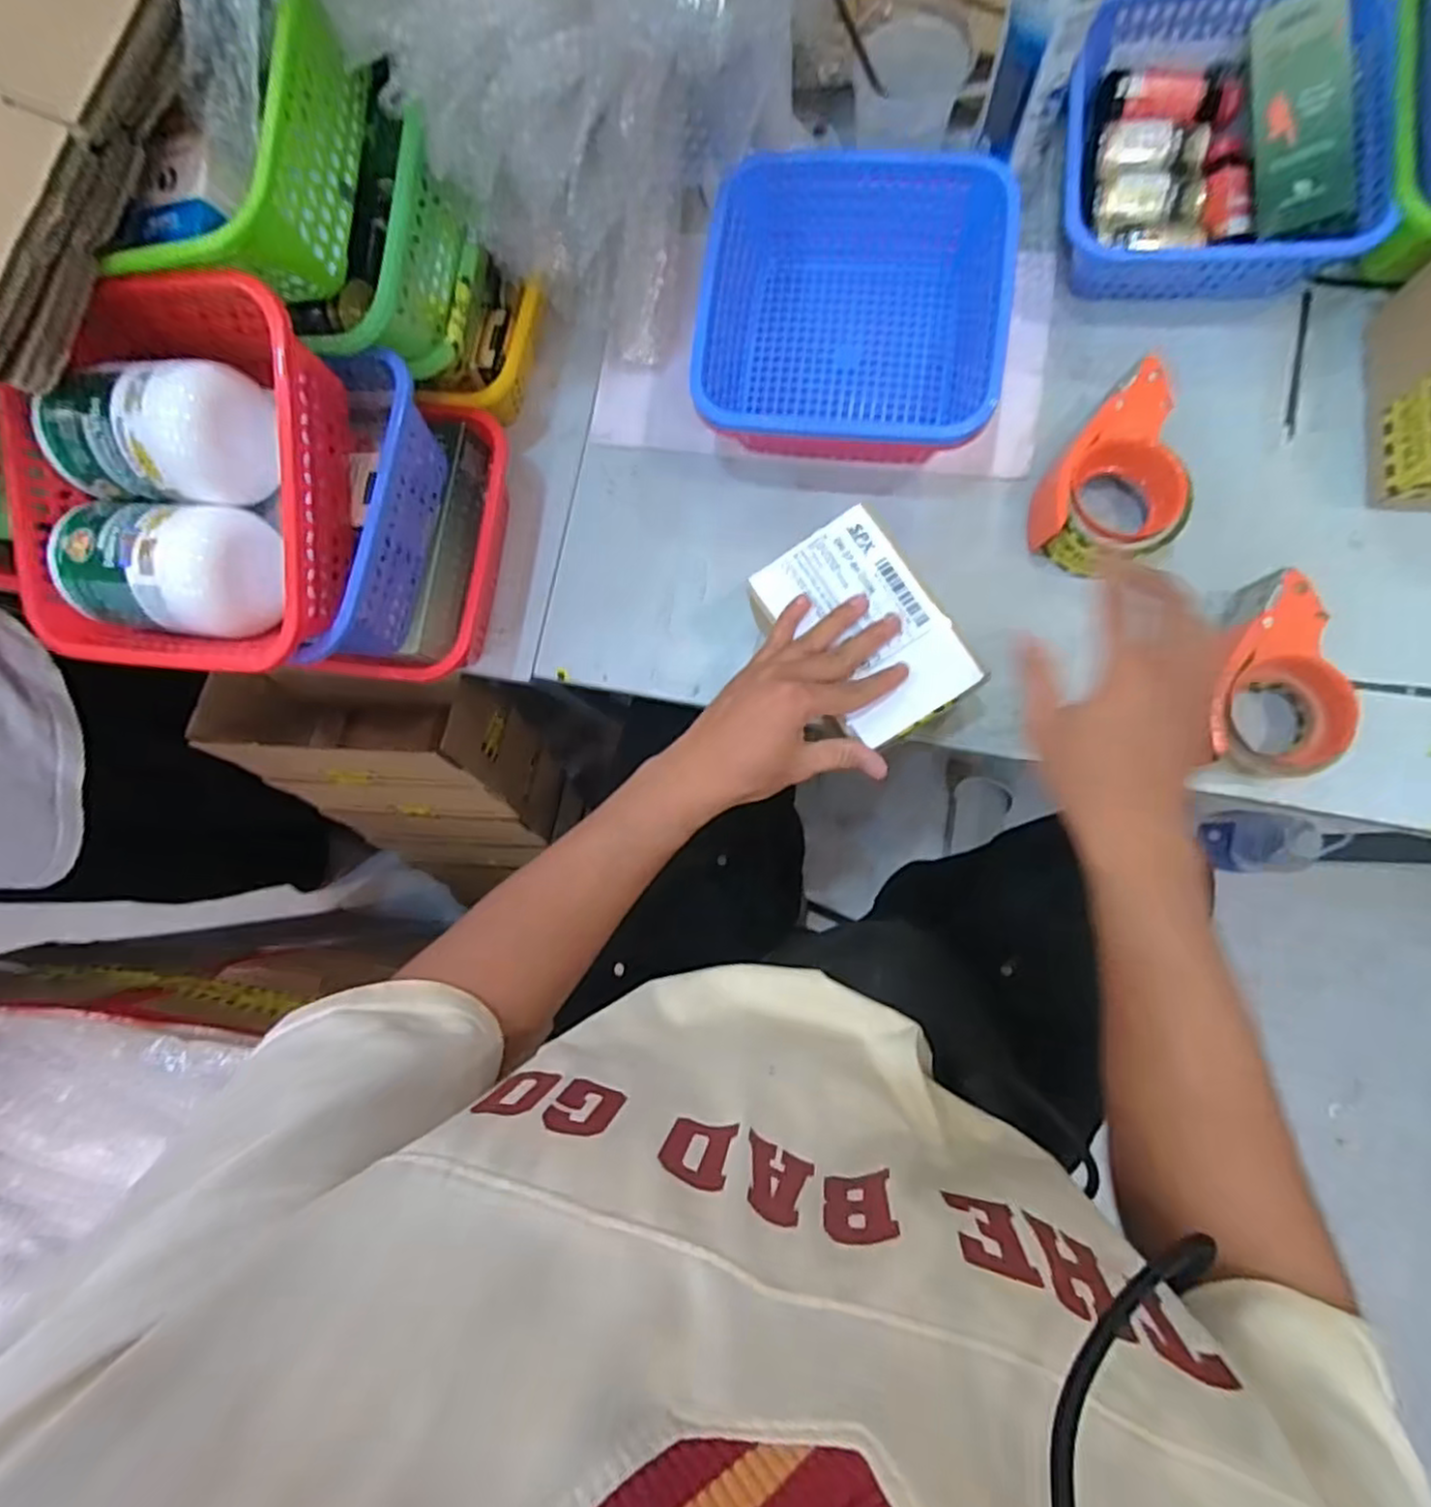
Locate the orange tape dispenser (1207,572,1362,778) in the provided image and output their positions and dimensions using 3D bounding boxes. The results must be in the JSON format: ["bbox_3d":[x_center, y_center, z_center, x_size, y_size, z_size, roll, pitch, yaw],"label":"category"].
[{"bbox_3d":[0.399,-0.051,0.517,0.091,0.062,0.137,19,85,9],"label":"orange tape dispenser"}]

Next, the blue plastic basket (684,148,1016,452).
[{"bbox_3d":[0.106,-0.342,0.572,0.219,0.098,0.214,6,84,7],"label":"blue plastic basket"}]

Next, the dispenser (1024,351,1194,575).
[{"bbox_3d":[0.307,-0.203,0.545,0.102,0.061,0.139,37,88,10],"label":"dispenser"}]

